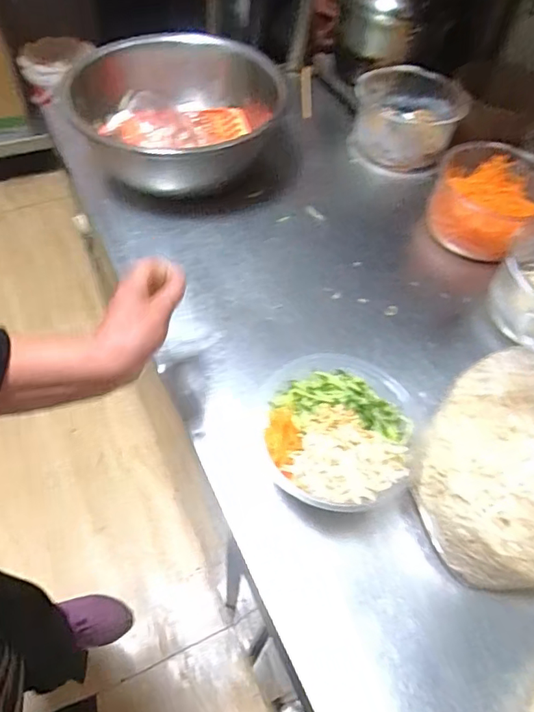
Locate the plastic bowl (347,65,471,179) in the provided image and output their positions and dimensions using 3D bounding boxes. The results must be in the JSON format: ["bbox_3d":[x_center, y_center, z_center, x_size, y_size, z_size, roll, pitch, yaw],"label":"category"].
[{"bbox_3d":[0.243,-0.411,0.906,0.178,0.096,0.186,2,54,-3],"label":"plastic bowl"}]

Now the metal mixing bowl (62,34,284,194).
[{"bbox_3d":[-0.139,-0.382,0.822,0.305,0.112,0.313,2,55,-3],"label":"metal mixing bowl"}]

